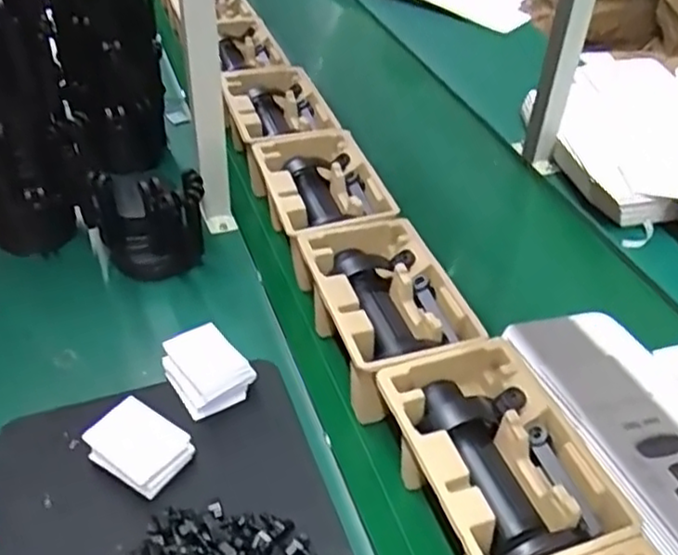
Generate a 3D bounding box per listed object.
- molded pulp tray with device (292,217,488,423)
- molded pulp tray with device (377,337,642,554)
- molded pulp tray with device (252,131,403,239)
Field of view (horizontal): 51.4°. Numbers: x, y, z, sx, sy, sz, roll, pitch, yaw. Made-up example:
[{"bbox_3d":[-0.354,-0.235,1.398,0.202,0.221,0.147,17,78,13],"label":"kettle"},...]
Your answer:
[{"bbox_3d":[0.050,0.039,0.821,0.150,0.104,0.241,-14,42,-13],"label":"molded pulp tray with device"},{"bbox_3d":[0.139,0.177,0.647,0.149,0.087,0.230,-15,42,-15],"label":"molded pulp tray with device"},{"bbox_3d":[-0.025,-0.110,0.969,0.151,0.078,0.244,-13,41,-13],"label":"molded pulp tray with device"}]

